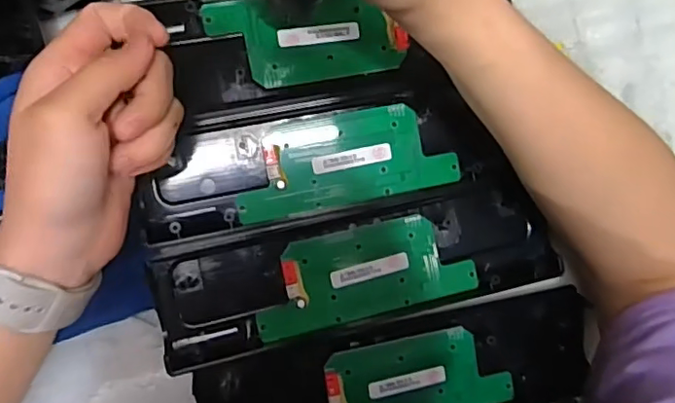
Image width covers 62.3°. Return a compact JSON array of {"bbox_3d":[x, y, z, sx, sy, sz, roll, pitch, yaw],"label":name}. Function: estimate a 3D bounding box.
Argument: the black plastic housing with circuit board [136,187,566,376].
[{"bbox_3d":[0.015,0.041,0.338,0.240,0.016,0.069,-12,92,-9],"label":"black plastic housing with circuit board"}]

